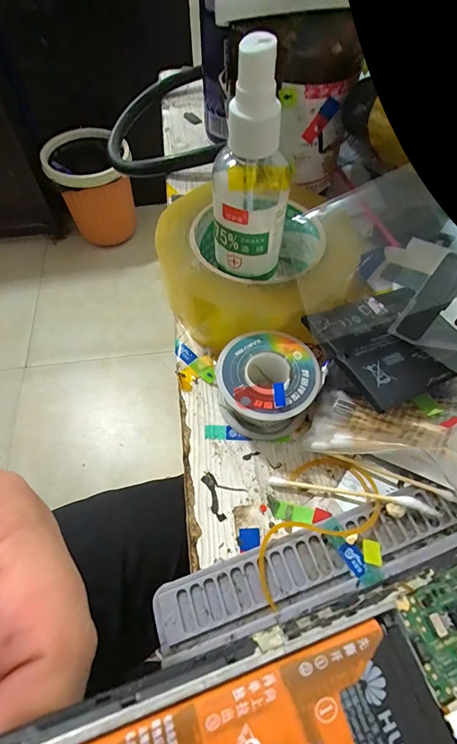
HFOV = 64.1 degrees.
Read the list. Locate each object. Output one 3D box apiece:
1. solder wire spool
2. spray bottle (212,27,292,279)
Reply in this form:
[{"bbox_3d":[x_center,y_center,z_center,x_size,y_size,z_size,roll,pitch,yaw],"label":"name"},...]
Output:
[{"bbox_3d":[0.021,0.007,0.206,0.051,0.032,0.053,0,60,0],"label":"solder wire spool"},{"bbox_3d":[0.012,-0.090,0.177,0.029,0.101,0.027,35,65,18],"label":"spray bottle"}]

